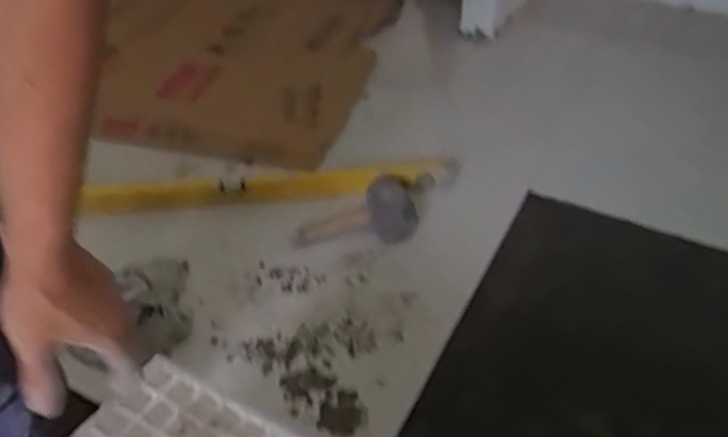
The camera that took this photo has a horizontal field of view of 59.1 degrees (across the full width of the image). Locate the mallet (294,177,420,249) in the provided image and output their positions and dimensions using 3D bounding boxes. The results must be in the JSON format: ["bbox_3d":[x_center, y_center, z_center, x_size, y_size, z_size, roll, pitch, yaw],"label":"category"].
[{"bbox_3d":[-0.019,0.002,1.221,0.236,0.066,0.138,-18,41,0],"label":"mallet"}]

